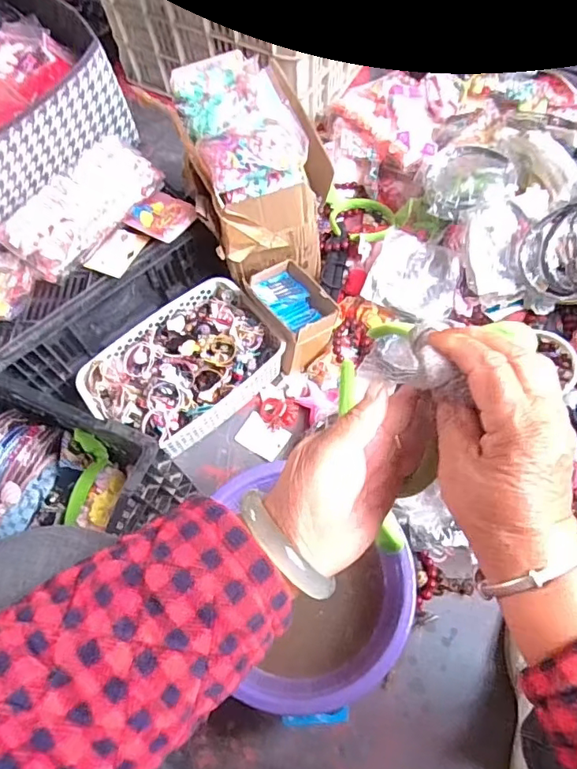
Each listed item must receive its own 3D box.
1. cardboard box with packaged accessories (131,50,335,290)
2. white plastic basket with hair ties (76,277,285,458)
[{"bbox_3d":[-0.077,-0.358,0.843,0.196,0.210,0.330,-24,66,-8],"label":"cardboard box with packaged accessories"},{"bbox_3d":[-0.167,-0.027,0.834,0.291,0.092,0.212,-40,69,-14],"label":"white plastic basket with hair ties"}]

